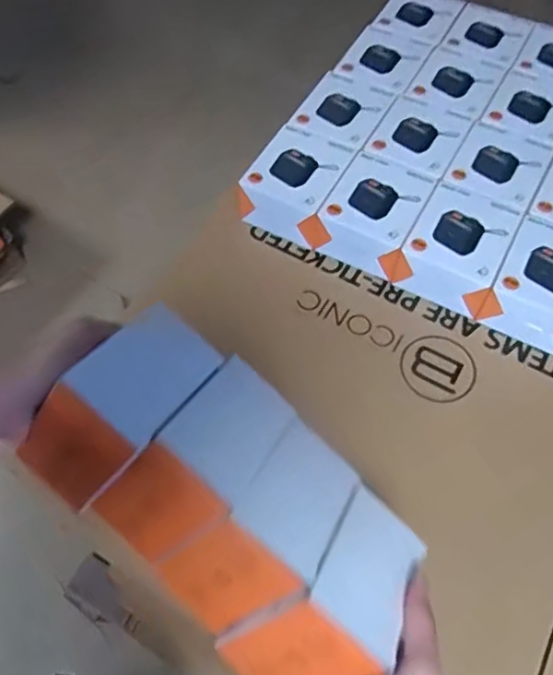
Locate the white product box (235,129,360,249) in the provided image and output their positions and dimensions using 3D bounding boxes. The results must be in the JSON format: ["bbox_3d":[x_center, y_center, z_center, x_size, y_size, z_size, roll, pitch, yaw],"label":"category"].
[{"bbox_3d":[0.023,-0.179,0.693,0.103,0.062,0.112,26,64,15],"label":"white product box"}]

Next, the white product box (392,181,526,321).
[{"bbox_3d":[0.196,-0.094,0.645,0.097,0.065,0.114,25,64,14],"label":"white product box"}]

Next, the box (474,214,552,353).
[{"bbox_3d":[0.280,-0.054,0.616,0.097,0.060,0.115,24,64,14],"label":"box"}]

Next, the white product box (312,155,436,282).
[{"bbox_3d":[0.110,-0.133,0.670,0.097,0.066,0.121,25,64,14],"label":"white product box"}]

